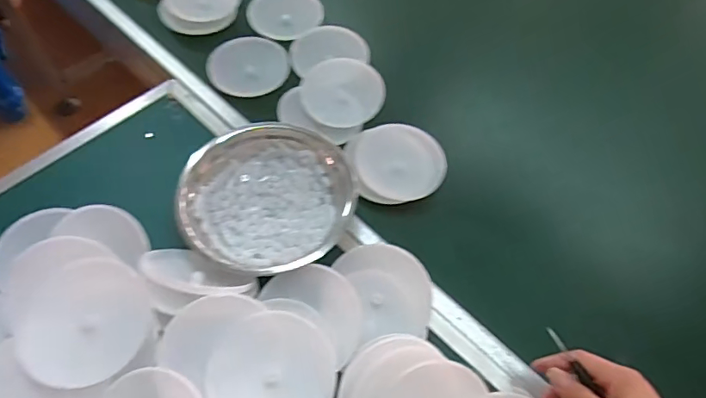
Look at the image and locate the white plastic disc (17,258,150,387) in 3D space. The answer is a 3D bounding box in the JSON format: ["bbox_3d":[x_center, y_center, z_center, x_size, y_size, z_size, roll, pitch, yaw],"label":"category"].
[{"bbox_3d":[-0.250,0.108,0.462,0.123,0.015,0.109,26,61,13],"label":"white plastic disc"}]

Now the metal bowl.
[{"bbox_3d":[-0.096,0.000,0.561,0.181,0.072,0.168,1,59,-2],"label":"metal bowl"}]

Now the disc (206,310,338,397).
[{"bbox_3d":[-0.072,0.161,0.459,0.113,0.007,0.110,1,71,-21],"label":"disc"}]

